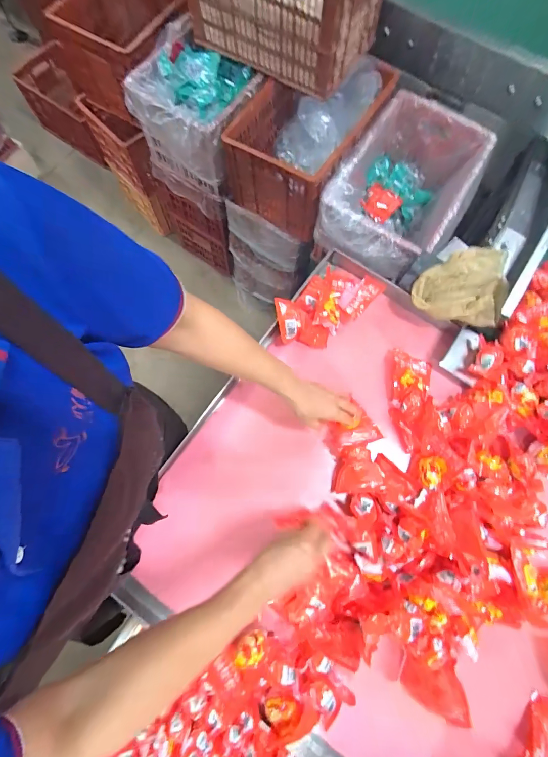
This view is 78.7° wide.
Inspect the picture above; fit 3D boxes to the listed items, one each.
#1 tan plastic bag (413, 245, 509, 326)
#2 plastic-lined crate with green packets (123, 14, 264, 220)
[{"bbox_3d":[0.389,-0.205,0.687,0.165,0.058,0.178,23,76,5],"label":"tan plastic bag"},{"bbox_3d":[-0.239,-0.803,1.089,0.327,0.306,0.357,33,77,7],"label":"plastic-lined crate with green packets"}]

